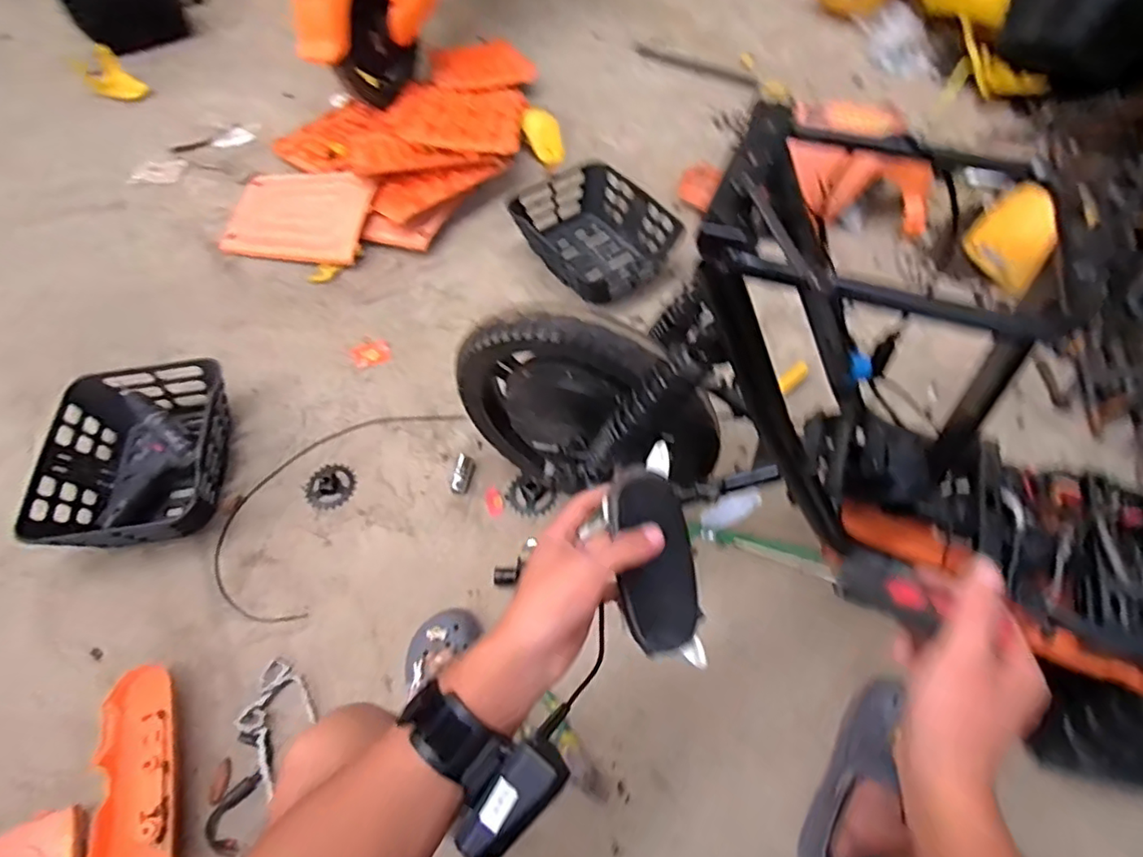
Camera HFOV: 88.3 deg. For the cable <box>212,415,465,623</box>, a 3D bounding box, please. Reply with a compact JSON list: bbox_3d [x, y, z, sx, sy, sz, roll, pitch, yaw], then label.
[{"bbox_3d":[-0.423,0.099,1.030,0.242,0.029,0.477,28,66,17],"label":"cable"}]

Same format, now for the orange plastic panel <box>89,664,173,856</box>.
[{"bbox_3d":[-0.586,0.495,0.783,0.091,0.024,0.327,-15,59,-8],"label":"orange plastic panel"}]

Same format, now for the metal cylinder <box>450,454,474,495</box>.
[{"bbox_3d":[-0.191,0.081,1.033,0.032,0.026,0.069,10,59,7],"label":"metal cylinder"}]

